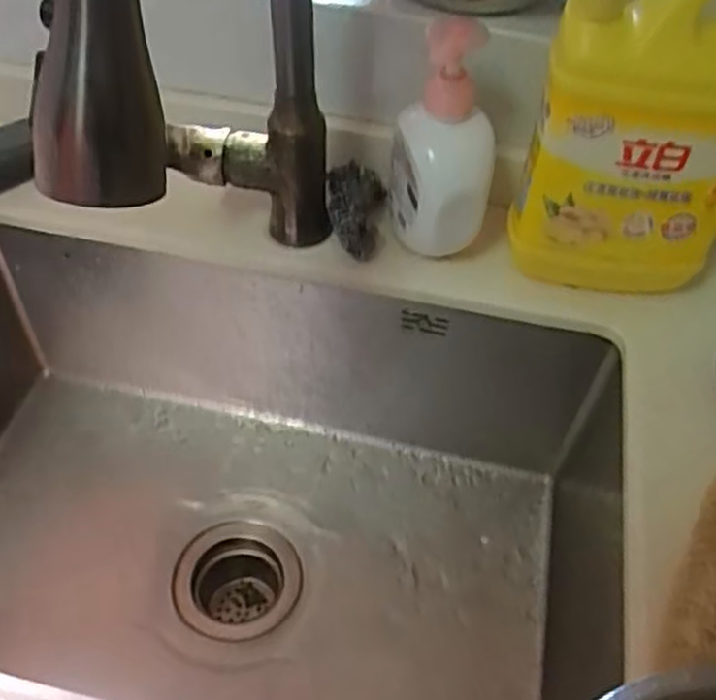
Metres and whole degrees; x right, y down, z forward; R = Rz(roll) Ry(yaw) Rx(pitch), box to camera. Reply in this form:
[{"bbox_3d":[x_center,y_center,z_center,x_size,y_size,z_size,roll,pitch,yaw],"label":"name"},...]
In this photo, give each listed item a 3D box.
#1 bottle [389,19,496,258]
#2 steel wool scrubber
[{"bbox_3d":[0.064,-0.151,0.559,0.071,0.168,0.066,3,50,-1],"label":"bottle"},{"bbox_3d":[-0.002,-0.113,0.615,0.048,0.037,0.076,4,50,0],"label":"steel wool scrubber"}]

